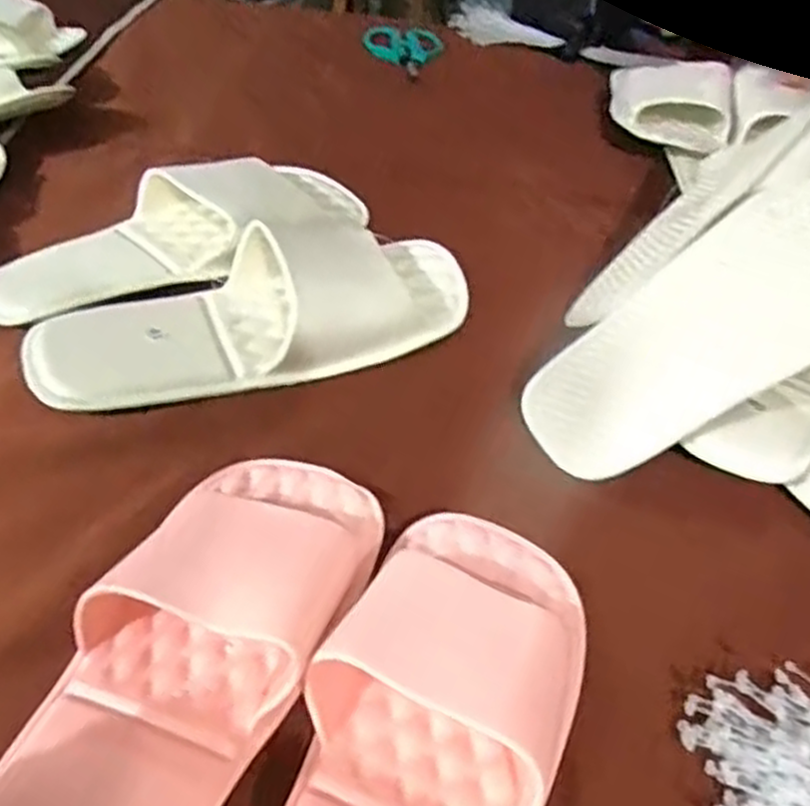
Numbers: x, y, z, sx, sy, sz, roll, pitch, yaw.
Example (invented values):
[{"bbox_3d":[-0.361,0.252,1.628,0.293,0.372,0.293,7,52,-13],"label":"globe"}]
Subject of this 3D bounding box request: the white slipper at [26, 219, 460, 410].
[{"bbox_3d":[-0.085,-0.064,0.476,0.269,0.048,0.102,-17,47,-23],"label":"white slipper"}]

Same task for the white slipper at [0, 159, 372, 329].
[{"bbox_3d":[-0.147,-0.123,0.532,0.271,0.045,0.114,-22,49,-27],"label":"white slipper"}]

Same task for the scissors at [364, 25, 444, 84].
[{"bbox_3d":[-0.001,-0.388,0.852,0.082,0.014,0.138,1,43,-5],"label":"scissors"}]

